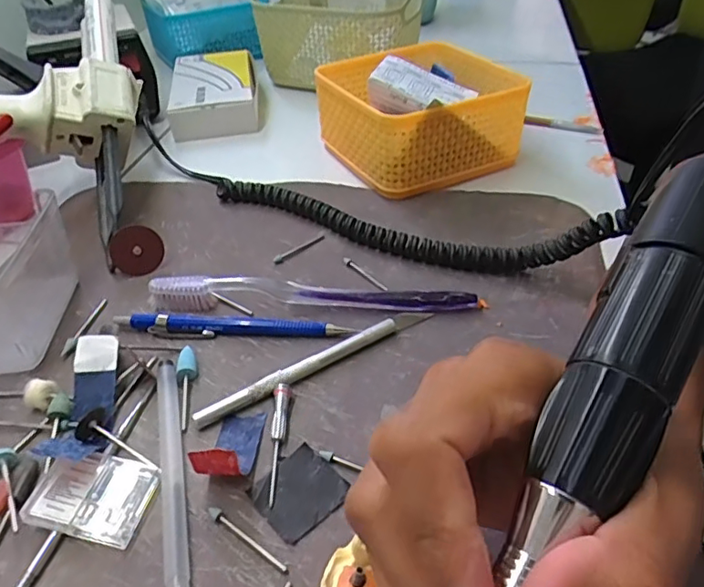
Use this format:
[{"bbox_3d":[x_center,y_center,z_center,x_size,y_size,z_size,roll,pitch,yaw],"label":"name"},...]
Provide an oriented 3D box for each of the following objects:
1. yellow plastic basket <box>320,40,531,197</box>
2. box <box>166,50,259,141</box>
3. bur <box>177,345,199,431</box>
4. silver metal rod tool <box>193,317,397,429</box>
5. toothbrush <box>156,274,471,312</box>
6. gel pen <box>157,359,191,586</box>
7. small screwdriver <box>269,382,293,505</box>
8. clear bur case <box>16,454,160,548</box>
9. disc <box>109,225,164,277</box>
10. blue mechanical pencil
[{"bbox_3d":[0.053,-0.149,0.462,0.143,0.066,0.141,-17,42,-15],"label":"yellow plastic basket"},{"bbox_3d":[-0.139,-0.205,0.567,0.082,0.029,0.150,-9,41,-6],"label":"box"},{"bbox_3d":[-0.082,0.045,0.282,0.010,0.008,0.047,-11,41,-9],"label":"bur"},{"bbox_3d":[-0.025,0.039,0.286,0.113,0.010,0.009,-25,45,-23],"label":"silver metal rod tool"},{"bbox_3d":[-0.024,0.000,0.323,0.185,0.020,0.012,0,41,4],"label":"toothbrush"},{"bbox_3d":[-0.080,0.077,0.245,0.010,0.007,0.124,-13,42,-11],"label":"gel pen"},{"bbox_3d":[-0.034,0.066,0.255,0.007,0.008,0.060,-1,41,2],"label":"small screwdriver"},{"bbox_3d":[-0.108,0.085,0.236,0.046,0.011,0.034,5,41,9],"label":"clear bur case"},{"bbox_3d":[-0.138,-0.027,0.357,0.033,0.032,0.005,-16,17,-10],"label":"disc"},{"bbox_3d":[-0.066,0.018,0.313,0.131,0.009,0.011,-1,41,3],"label":"blue mechanical pencil"}]

